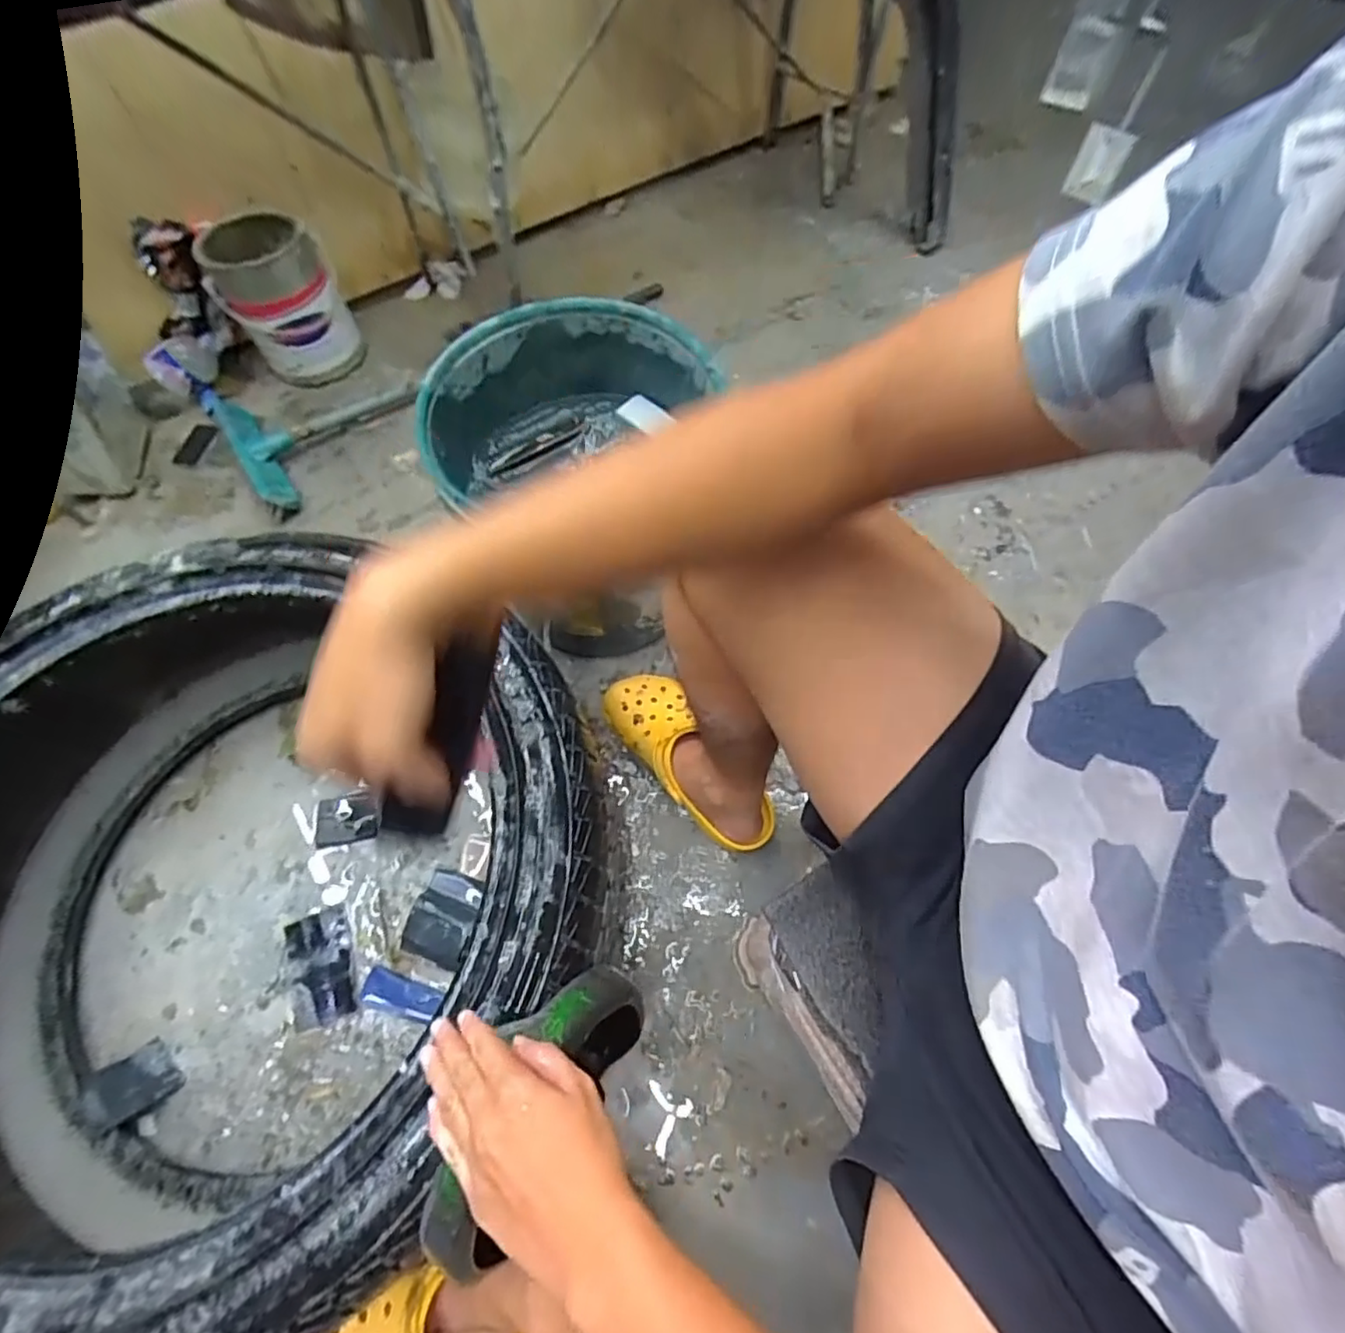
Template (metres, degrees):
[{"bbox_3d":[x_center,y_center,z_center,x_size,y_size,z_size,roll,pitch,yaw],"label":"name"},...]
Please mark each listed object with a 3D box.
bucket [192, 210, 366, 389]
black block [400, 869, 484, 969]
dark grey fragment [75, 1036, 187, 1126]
[{"bbox_3d":[-0.635,-0.592,0.999,0.168,0.194,0.178,0,65,0],"label":"bucket"},{"bbox_3d":[-0.255,0.282,0.685,0.074,0.032,0.092,16,66,7],"label":"black block"},{"bbox_3d":[-0.545,0.420,0.608,0.060,0.013,0.073,45,39,20],"label":"dark grey fragment"}]

